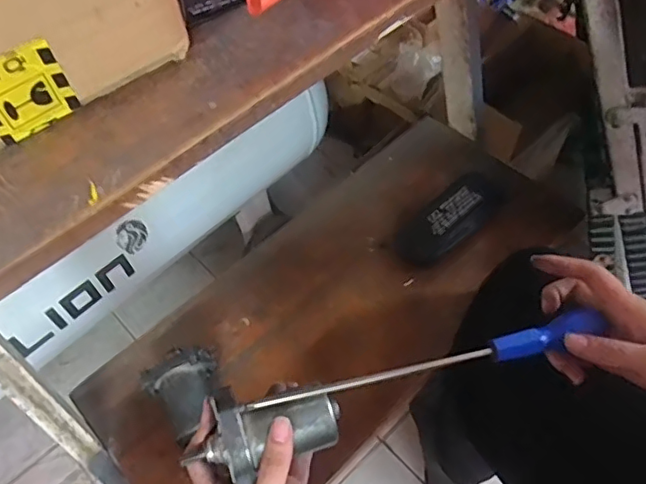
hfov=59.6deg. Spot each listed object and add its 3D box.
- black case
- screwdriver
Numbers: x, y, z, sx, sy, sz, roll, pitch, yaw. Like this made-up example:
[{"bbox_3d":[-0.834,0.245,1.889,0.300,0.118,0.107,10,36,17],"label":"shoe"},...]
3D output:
[{"bbox_3d":[0.164,-0.033,0.720,0.156,0.023,0.070,-39,63,-22],"label":"black case"},{"bbox_3d":[0.079,0.095,0.440,0.275,0.023,0.029,-13,56,-3],"label":"screwdriver"}]

